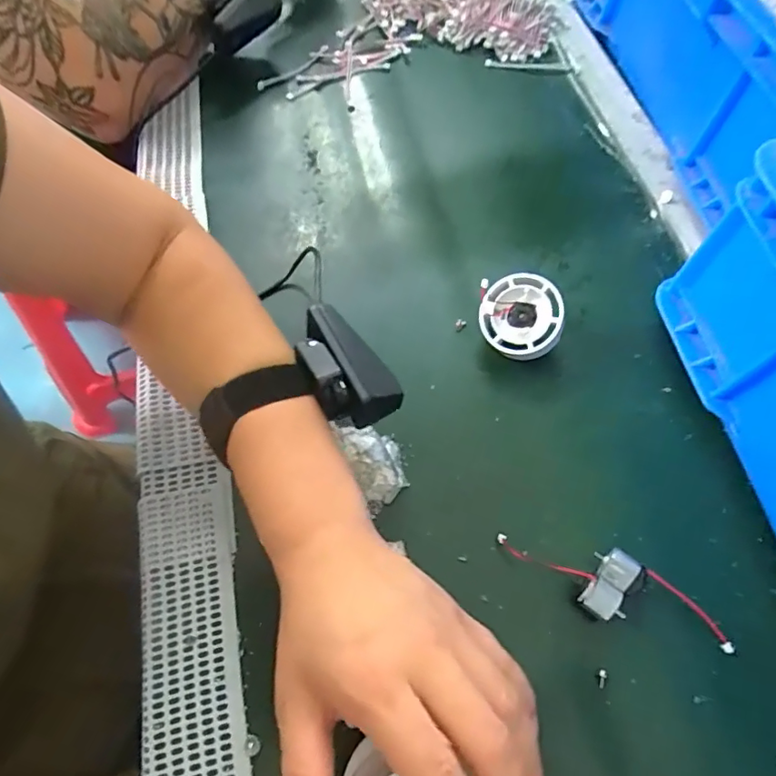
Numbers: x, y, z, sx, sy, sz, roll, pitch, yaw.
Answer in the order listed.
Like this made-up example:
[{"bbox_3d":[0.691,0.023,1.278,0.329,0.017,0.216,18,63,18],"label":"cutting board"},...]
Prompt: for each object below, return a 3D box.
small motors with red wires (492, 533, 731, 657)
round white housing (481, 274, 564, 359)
[{"bbox_3d":[0.127,0.113,0.303,0.128,0.019,0.037,12,65,5],"label":"small motors with red wires"},{"bbox_3d":[0.092,-0.049,0.368,0.055,0.028,0.053,21,96,11],"label":"round white housing"}]

